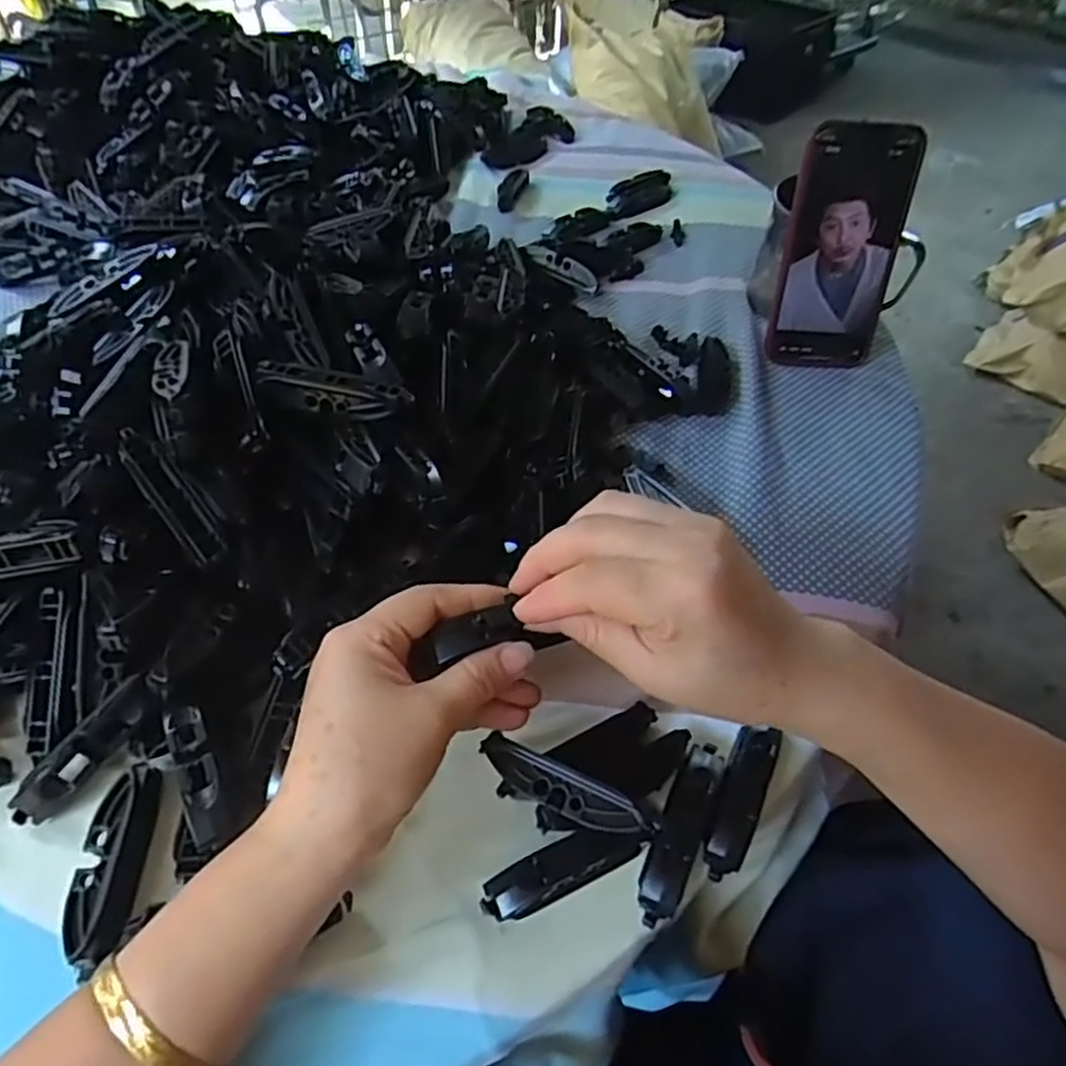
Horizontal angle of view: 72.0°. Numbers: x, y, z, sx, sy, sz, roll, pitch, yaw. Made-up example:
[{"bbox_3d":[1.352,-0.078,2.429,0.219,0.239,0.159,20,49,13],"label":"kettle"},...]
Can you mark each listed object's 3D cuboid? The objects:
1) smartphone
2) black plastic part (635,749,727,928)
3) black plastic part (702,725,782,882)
[{"bbox_3d":[0.215,-0.198,0.515,0.076,0.159,0.018,4,28,4],"label":"smartphone"},{"bbox_3d":[0.065,0.127,0.320,0.019,0.017,0.079,22,52,13],"label":"black plastic part"},{"bbox_3d":[0.093,0.118,0.328,0.020,0.011,0.069,22,65,13],"label":"black plastic part"}]

